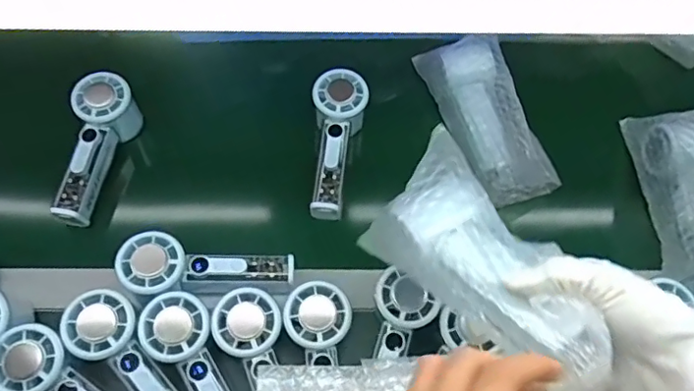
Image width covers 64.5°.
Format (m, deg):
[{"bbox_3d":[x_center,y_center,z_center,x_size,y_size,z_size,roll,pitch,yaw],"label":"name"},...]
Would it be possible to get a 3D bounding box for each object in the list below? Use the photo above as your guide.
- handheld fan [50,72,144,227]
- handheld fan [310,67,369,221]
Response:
[{"bbox_3d":[-0.263,-0.044,0.559,0.051,0.062,0.151,14,65,3],"label":"handheld fan"},{"bbox_3d":[-0.013,-0.050,0.572,0.052,0.060,0.152,6,65,0],"label":"handheld fan"}]

